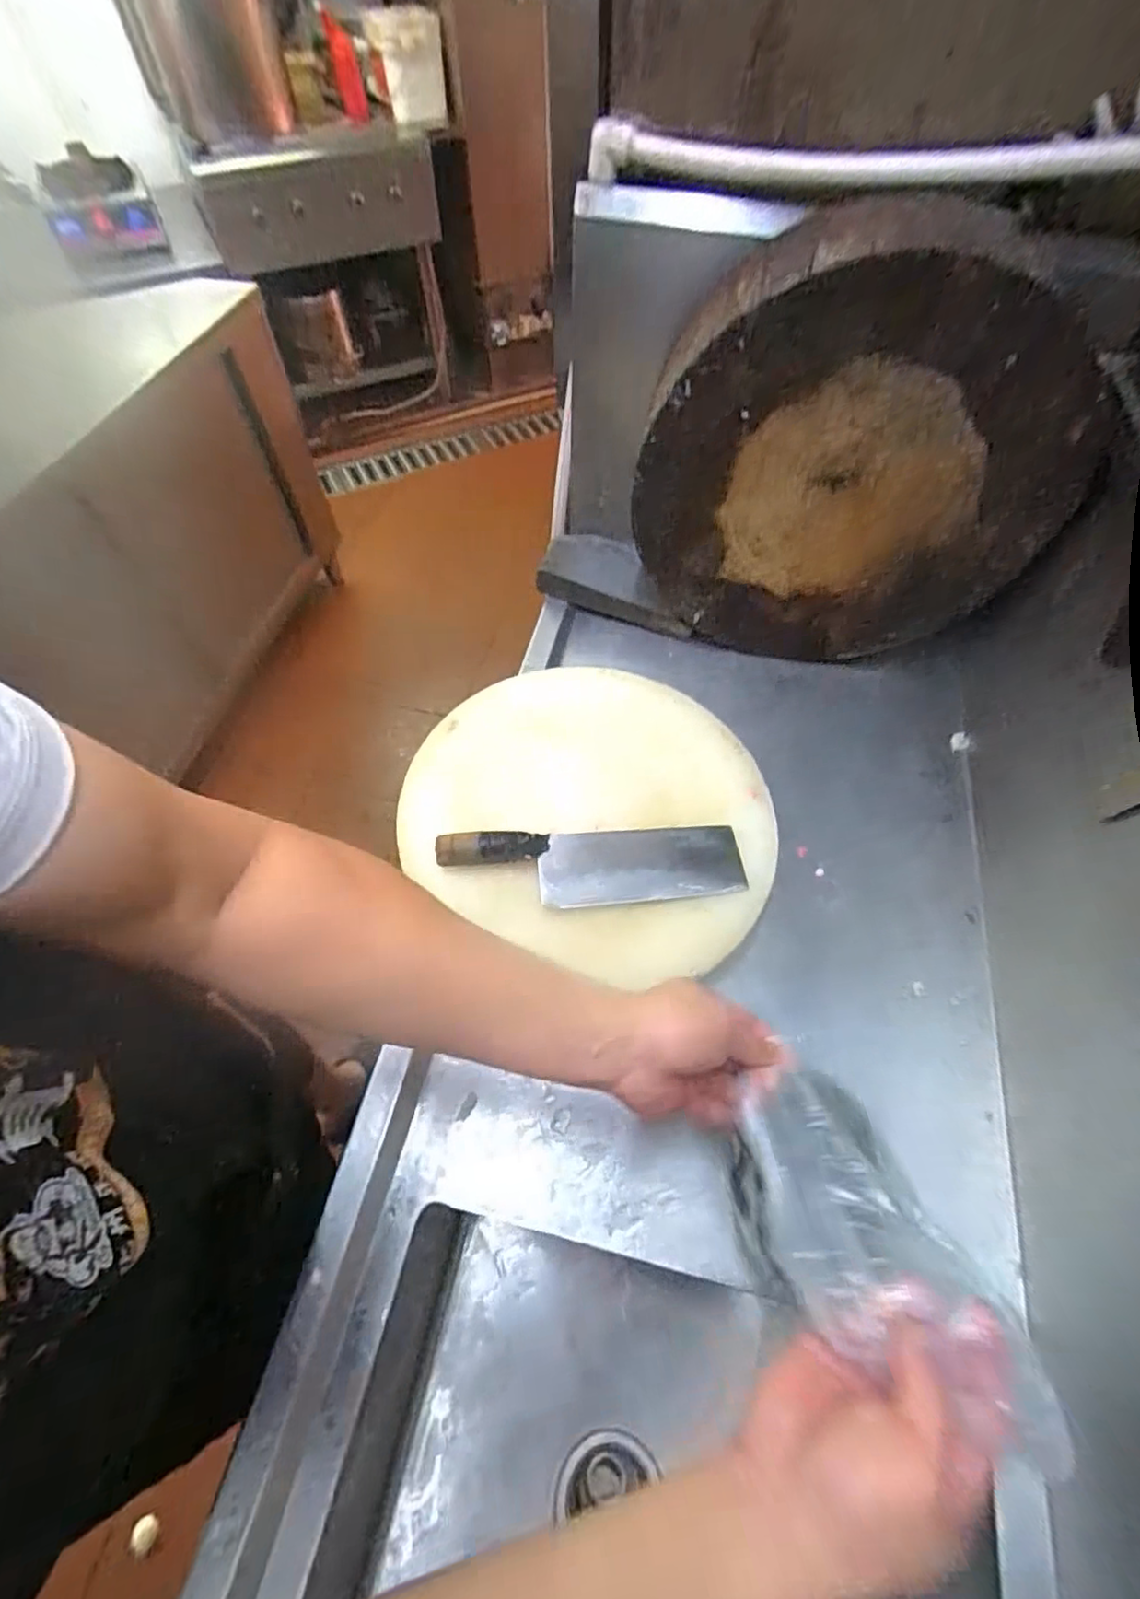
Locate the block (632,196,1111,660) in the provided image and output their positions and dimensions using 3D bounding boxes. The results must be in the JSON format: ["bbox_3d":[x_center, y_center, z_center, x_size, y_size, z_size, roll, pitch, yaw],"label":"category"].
[{"bbox_3d":[0.286,-0.331,0.683,0.413,0.415,0.099,12,59,8],"label":"block"}]

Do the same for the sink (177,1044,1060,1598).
[{"bbox_3d":[0.048,0.621,0.524,0.561,0.365,0.658,8,59,5],"label":"sink"}]

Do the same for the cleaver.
[{"bbox_3d":[0.024,0.063,0.619,0.295,0.038,0.080,-4,58,-2],"label":"cleaver"}]

